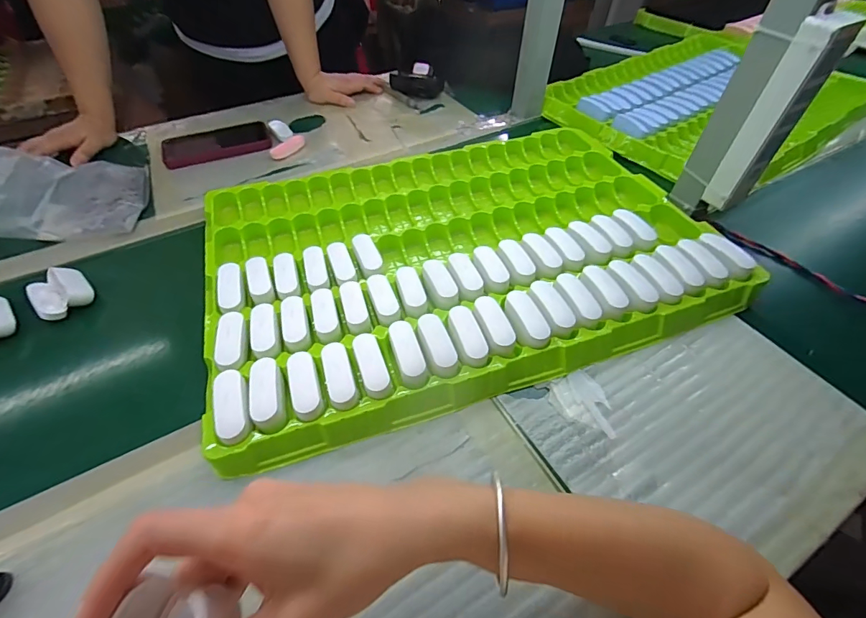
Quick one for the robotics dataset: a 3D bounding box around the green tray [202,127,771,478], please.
[{"bbox_3d":[0.025,-0.092,0.498,0.581,0.038,0.418,-15,52,-13],"label":"green tray"}]

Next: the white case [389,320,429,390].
[{"bbox_3d":[-0.025,0.041,0.378,0.025,0.021,0.066,-15,52,-13],"label":"white case"}]

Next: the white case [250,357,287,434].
[{"bbox_3d":[-0.142,0.071,0.350,0.026,0.020,0.071,-11,51,-10],"label":"white case"}]

